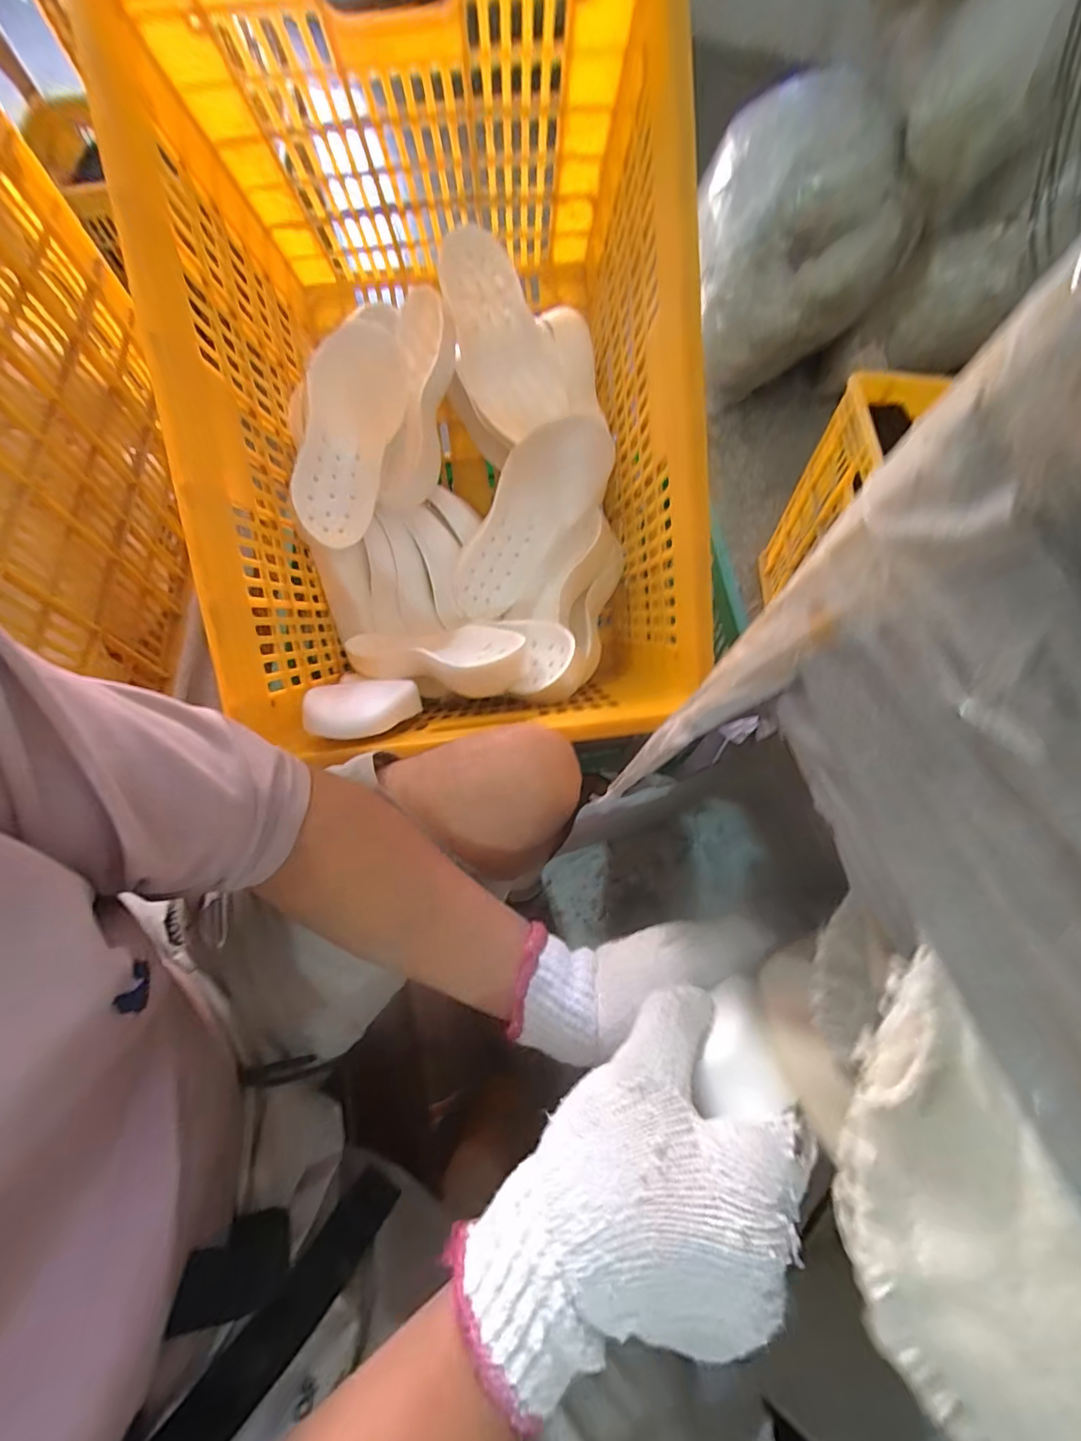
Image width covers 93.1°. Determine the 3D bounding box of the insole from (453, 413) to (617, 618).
[{"bbox_3d":[-0.020,-0.270,0.693,0.290,0.114,0.020,-50,30,16],"label":"insole"}]

